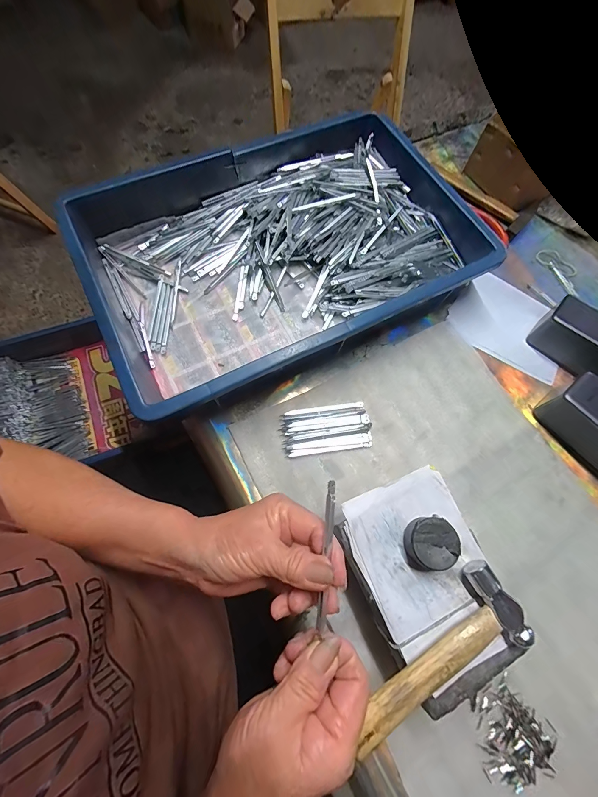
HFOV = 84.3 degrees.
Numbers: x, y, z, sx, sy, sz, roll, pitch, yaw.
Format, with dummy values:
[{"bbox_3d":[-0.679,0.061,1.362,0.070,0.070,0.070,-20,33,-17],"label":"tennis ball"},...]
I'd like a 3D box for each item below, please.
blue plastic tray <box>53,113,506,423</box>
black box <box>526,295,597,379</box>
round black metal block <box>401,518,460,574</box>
[{"bbox_3d":[-0.016,-0.172,0.400,0.421,0.083,0.278,-26,74,-10],"label":"blue plastic tray"},{"bbox_3d":[0.346,-0.057,0.387,0.130,0.060,0.058,42,75,11],"label":"black box"},{"bbox_3d":[0.106,0.117,0.266,0.038,0.020,0.040,1,70,-3],"label":"round black metal block"}]

